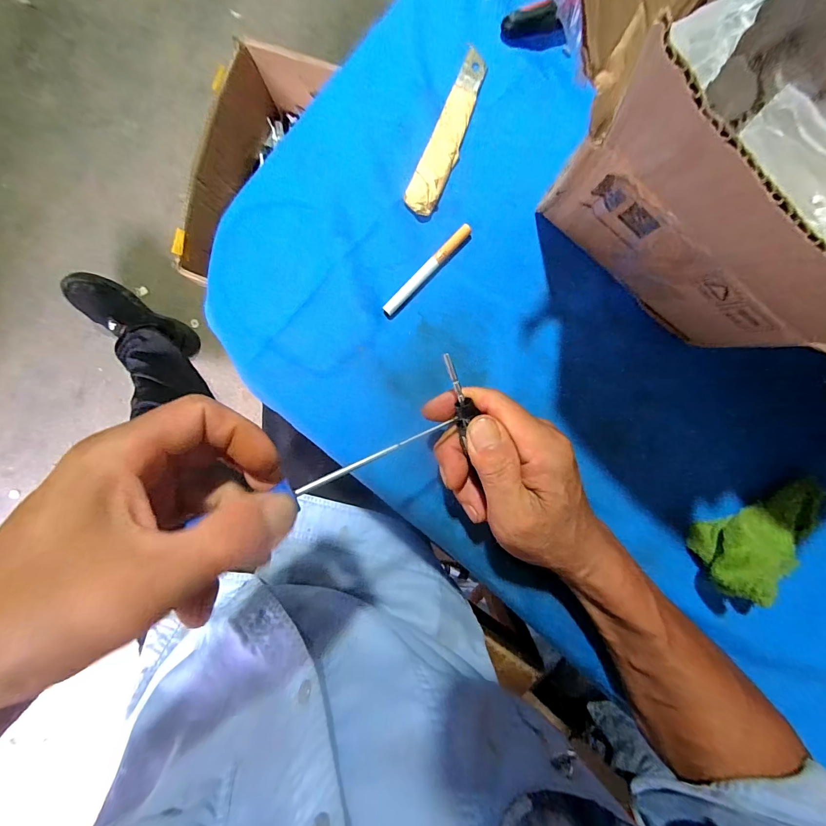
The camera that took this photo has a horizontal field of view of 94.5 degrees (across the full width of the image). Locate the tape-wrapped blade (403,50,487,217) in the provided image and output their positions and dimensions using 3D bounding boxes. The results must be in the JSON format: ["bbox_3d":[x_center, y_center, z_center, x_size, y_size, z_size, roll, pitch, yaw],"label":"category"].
[{"bbox_3d":[0.026,-0.199,0.272,0.023,0.006,0.116,24,94,-3],"label":"tape-wrapped blade"}]

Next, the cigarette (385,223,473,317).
[{"bbox_3d":[0.011,-0.104,0.279,0.008,0.006,0.084,45,92,-4],"label":"cigarette"}]

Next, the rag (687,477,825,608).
[{"bbox_3d":[0.259,0.097,0.279,0.107,0.051,0.063,-31,94,-11],"label":"rag"}]

